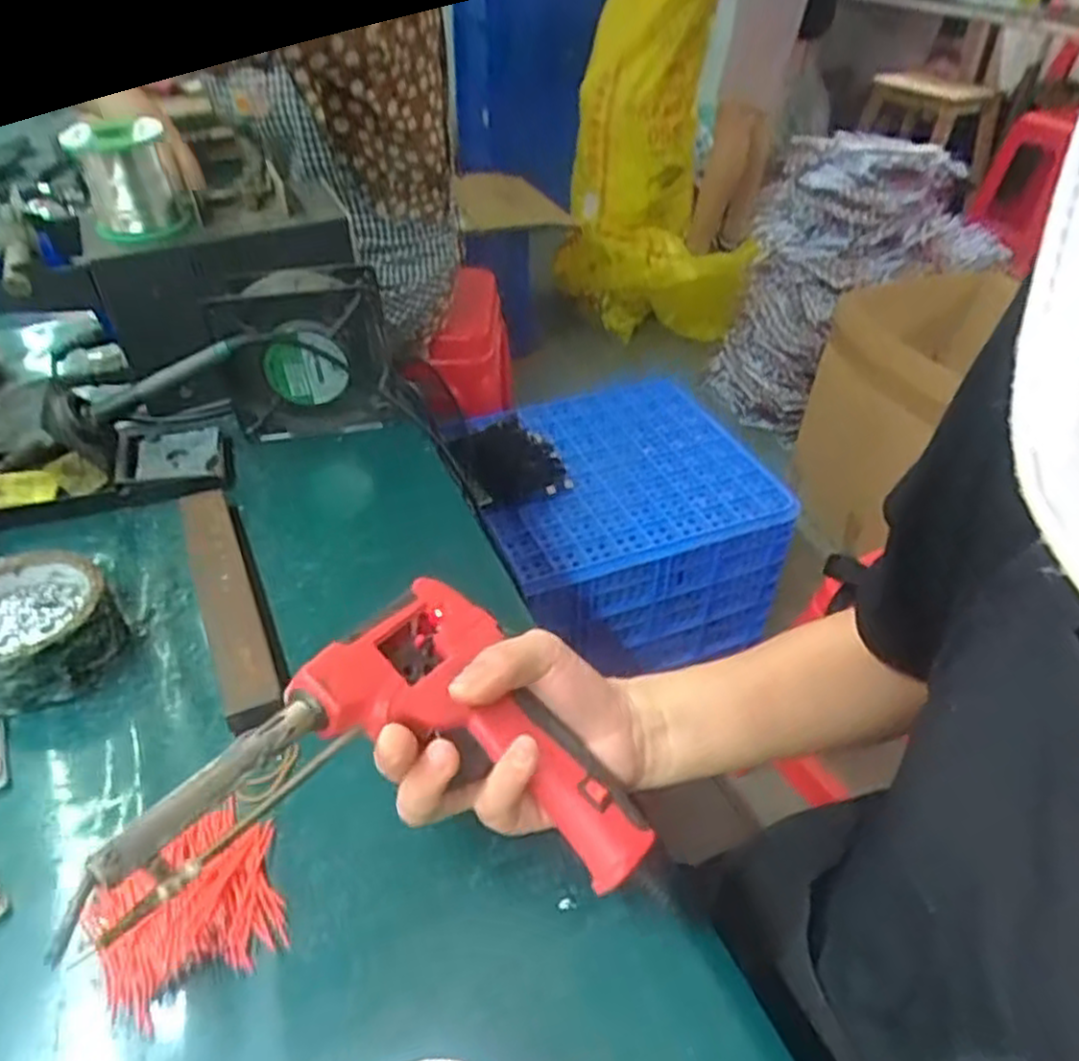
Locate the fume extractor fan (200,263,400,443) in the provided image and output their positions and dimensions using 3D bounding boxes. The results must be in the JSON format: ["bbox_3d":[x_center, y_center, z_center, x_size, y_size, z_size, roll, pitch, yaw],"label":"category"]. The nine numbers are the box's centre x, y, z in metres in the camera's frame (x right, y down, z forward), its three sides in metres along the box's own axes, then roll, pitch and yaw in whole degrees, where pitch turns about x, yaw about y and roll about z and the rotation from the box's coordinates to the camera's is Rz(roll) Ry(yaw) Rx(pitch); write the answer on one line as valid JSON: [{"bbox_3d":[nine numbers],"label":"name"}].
[{"bbox_3d":[-0.170,-0.120,0.567,0.116,0.131,0.033,-13,43,-15],"label":"fume extractor fan"}]

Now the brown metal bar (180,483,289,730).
[{"bbox_3d":[-0.186,0.038,0.462,0.034,0.024,0.192,-18,44,-20],"label":"brown metal bar"}]

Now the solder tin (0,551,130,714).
[{"bbox_3d":[-0.282,0.055,0.427,0.082,0.044,0.079,27,47,27],"label":"solder tin"}]

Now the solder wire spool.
[{"bbox_3d":[-0.275,-0.235,0.516,0.063,0.073,0.063,-17,44,-19],"label":"solder wire spool"}]

